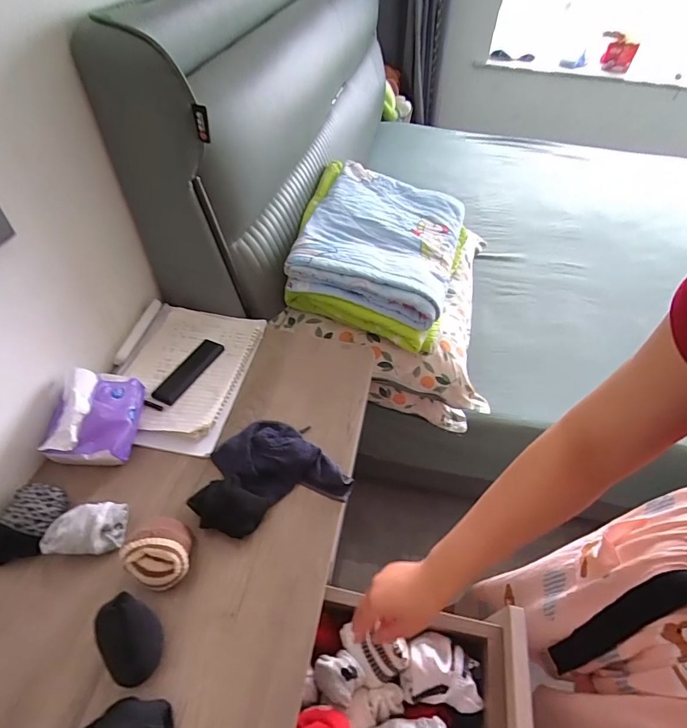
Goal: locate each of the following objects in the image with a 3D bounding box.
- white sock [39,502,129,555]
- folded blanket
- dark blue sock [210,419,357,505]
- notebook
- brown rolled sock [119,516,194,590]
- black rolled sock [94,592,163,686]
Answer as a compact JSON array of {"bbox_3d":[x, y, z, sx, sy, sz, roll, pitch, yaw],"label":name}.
[{"bbox_3d":[-0.323,0.206,0.519,0.082,0.050,0.058,-4,49,-7],"label":"white sock"},{"bbox_3d":[0.074,-0.262,0.940,0.357,0.152,0.416,16,50,10],"label":"folded blanket"},{"bbox_3d":[-0.087,0.145,0.598,0.184,0.032,0.119,34,55,23],"label":"dark blue sock"},{"bbox_3d":[-0.264,0.004,0.719,0.188,0.028,0.258,9,49,5],"label":"notebook"},{"bbox_3d":[-0.216,0.230,0.504,0.067,0.060,0.073,2,49,-2],"label":"brown rolled sock"},{"bbox_3d":[-0.228,0.297,0.450,0.054,0.056,0.078,-34,59,-28],"label":"black rolled sock"}]

